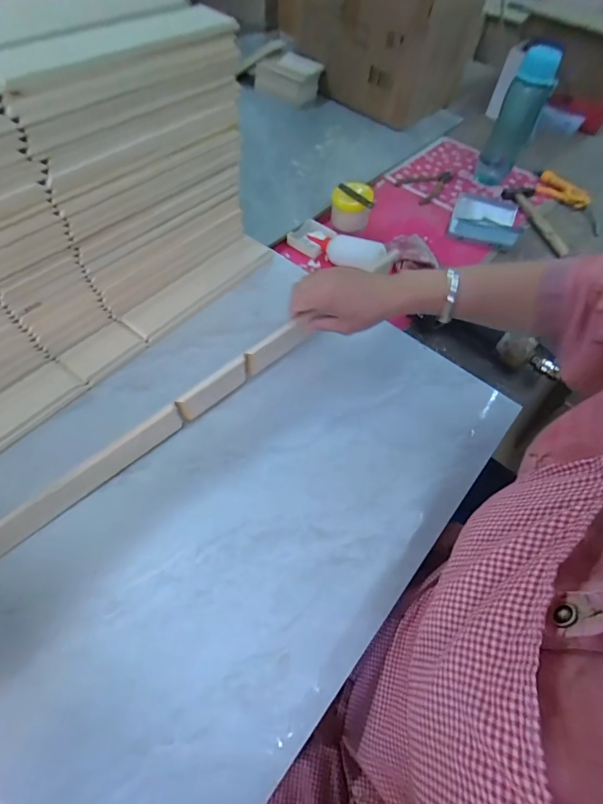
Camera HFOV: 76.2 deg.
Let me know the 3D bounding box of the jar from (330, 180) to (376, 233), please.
[{"bbox_3d":[0.099,-0.385,0.760,0.079,0.066,0.069,10,58,2],"label":"jar"}]

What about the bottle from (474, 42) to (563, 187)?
[{"bbox_3d":[0.451,-0.593,0.808,0.083,0.226,0.071,22,59,9],"label":"bottle"}]

